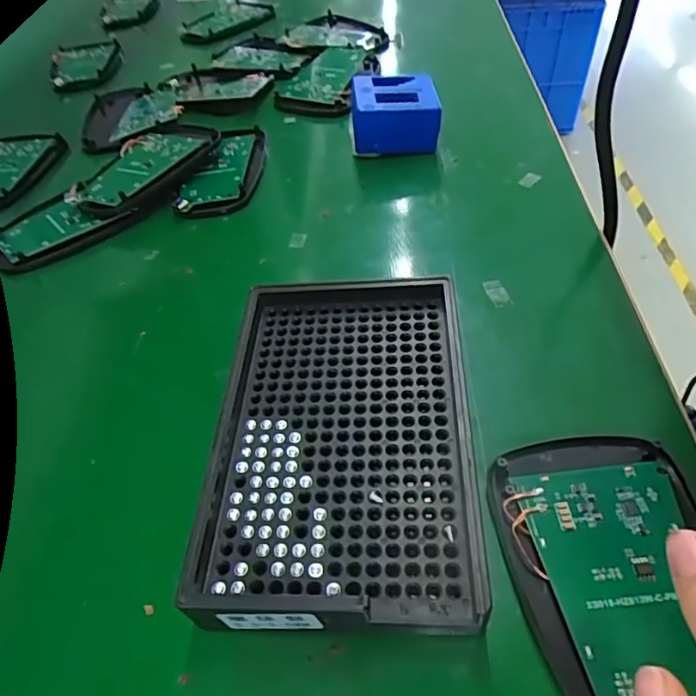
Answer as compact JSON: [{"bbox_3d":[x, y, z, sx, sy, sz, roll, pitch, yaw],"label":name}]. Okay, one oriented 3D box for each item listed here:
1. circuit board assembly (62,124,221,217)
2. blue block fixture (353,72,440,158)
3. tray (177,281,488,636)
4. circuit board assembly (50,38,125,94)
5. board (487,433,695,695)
[{"bbox_3d":[-0.131,-0.116,0.352,0.069,0.017,0.097,21,54,23],"label":"circuit board assembly"},{"bbox_3d":[0.029,-0.148,0.348,0.053,0.037,0.042,-5,48,2],"label":"blue block fixture"},{"bbox_3d":[-0.003,0.031,0.204,0.091,0.025,0.137,-2,49,5],"label":"tray"},{"bbox_3d":[-0.246,-0.267,0.510,0.057,0.010,0.083,-12,48,-4],"label":"circuit board assembly"},{"bbox_3d":[0.084,0.069,0.169,0.062,0.007,0.093,-8,48,0],"label":"board"}]

